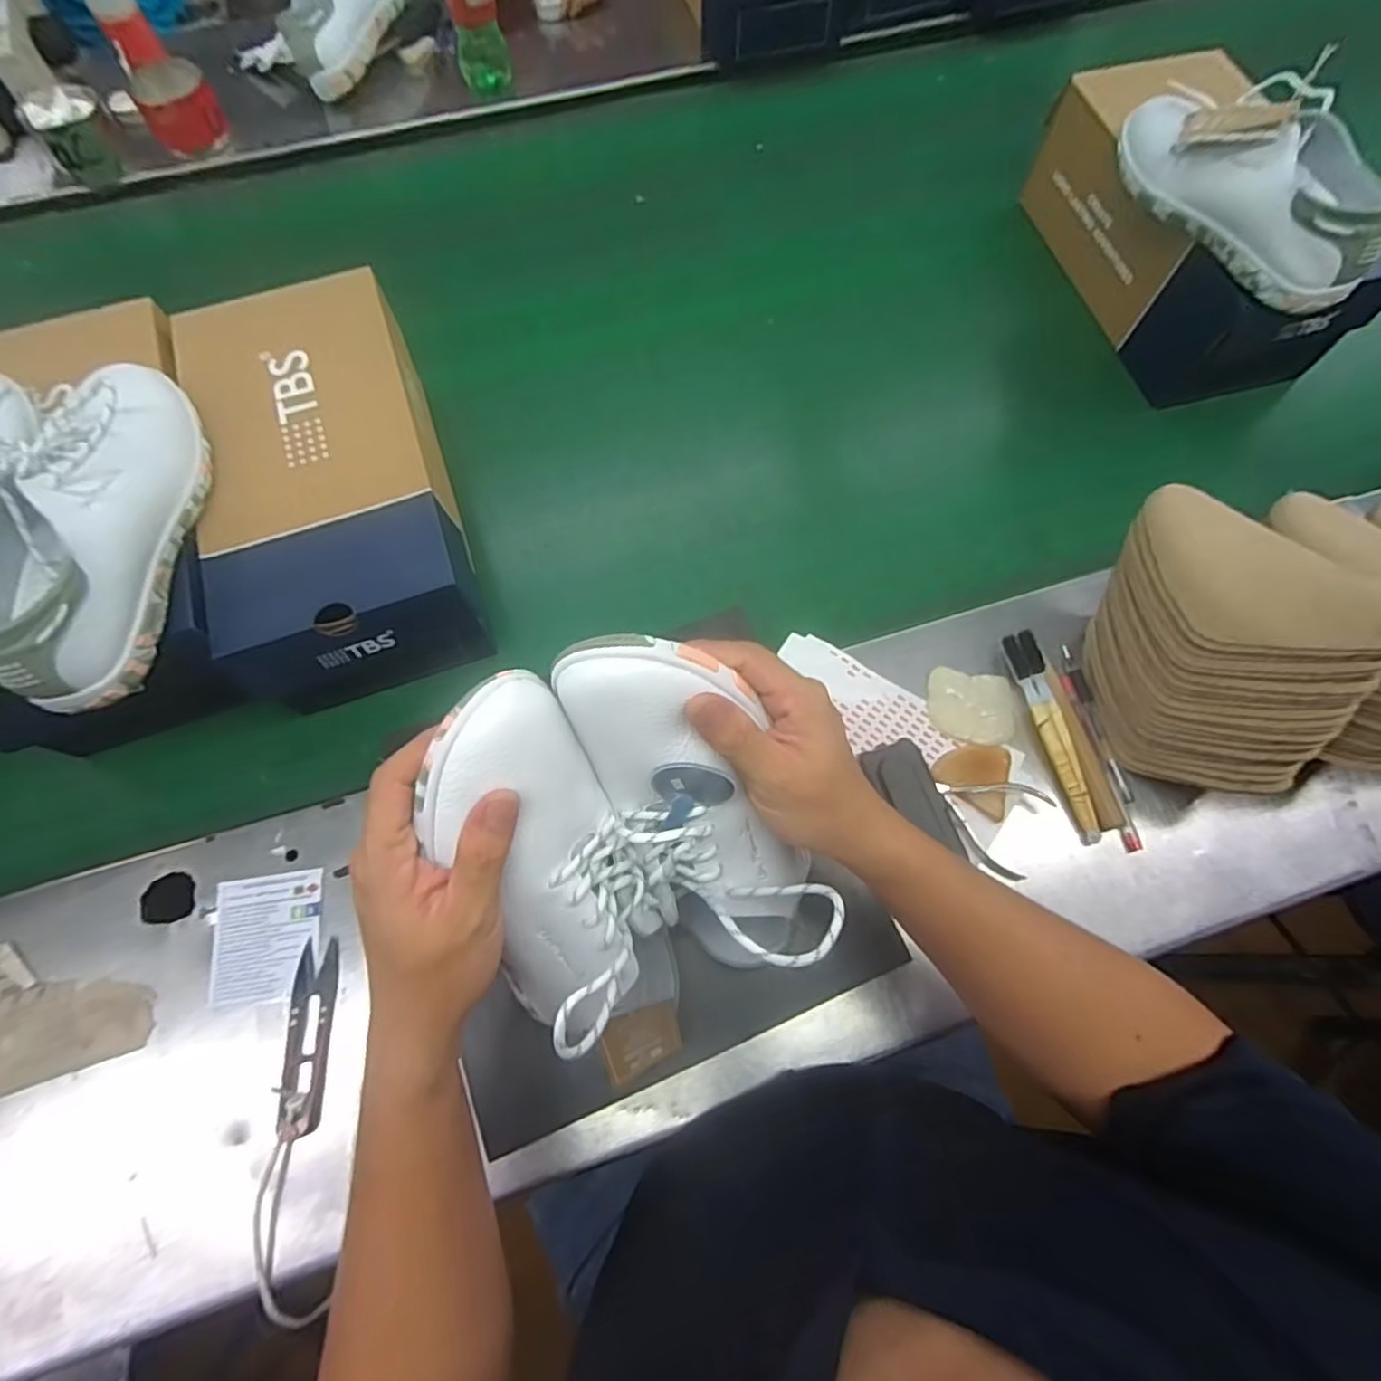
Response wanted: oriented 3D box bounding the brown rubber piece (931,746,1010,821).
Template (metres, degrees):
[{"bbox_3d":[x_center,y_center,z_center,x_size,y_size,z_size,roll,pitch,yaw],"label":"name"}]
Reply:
[{"bbox_3d":[0.218,0.066,0.524,0.055,0.010,0.057,15,69,5],"label":"brown rubber piece"}]

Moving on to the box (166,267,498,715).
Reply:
[{"bbox_3d":[-0.290,-0.160,0.563,0.164,0.127,0.324,-19,70,-8],"label":"box"}]

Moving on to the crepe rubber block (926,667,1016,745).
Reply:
[{"bbox_3d":[0.228,0.013,0.546,0.068,0.008,0.058,7,69,1],"label":"crepe rubber block"}]

